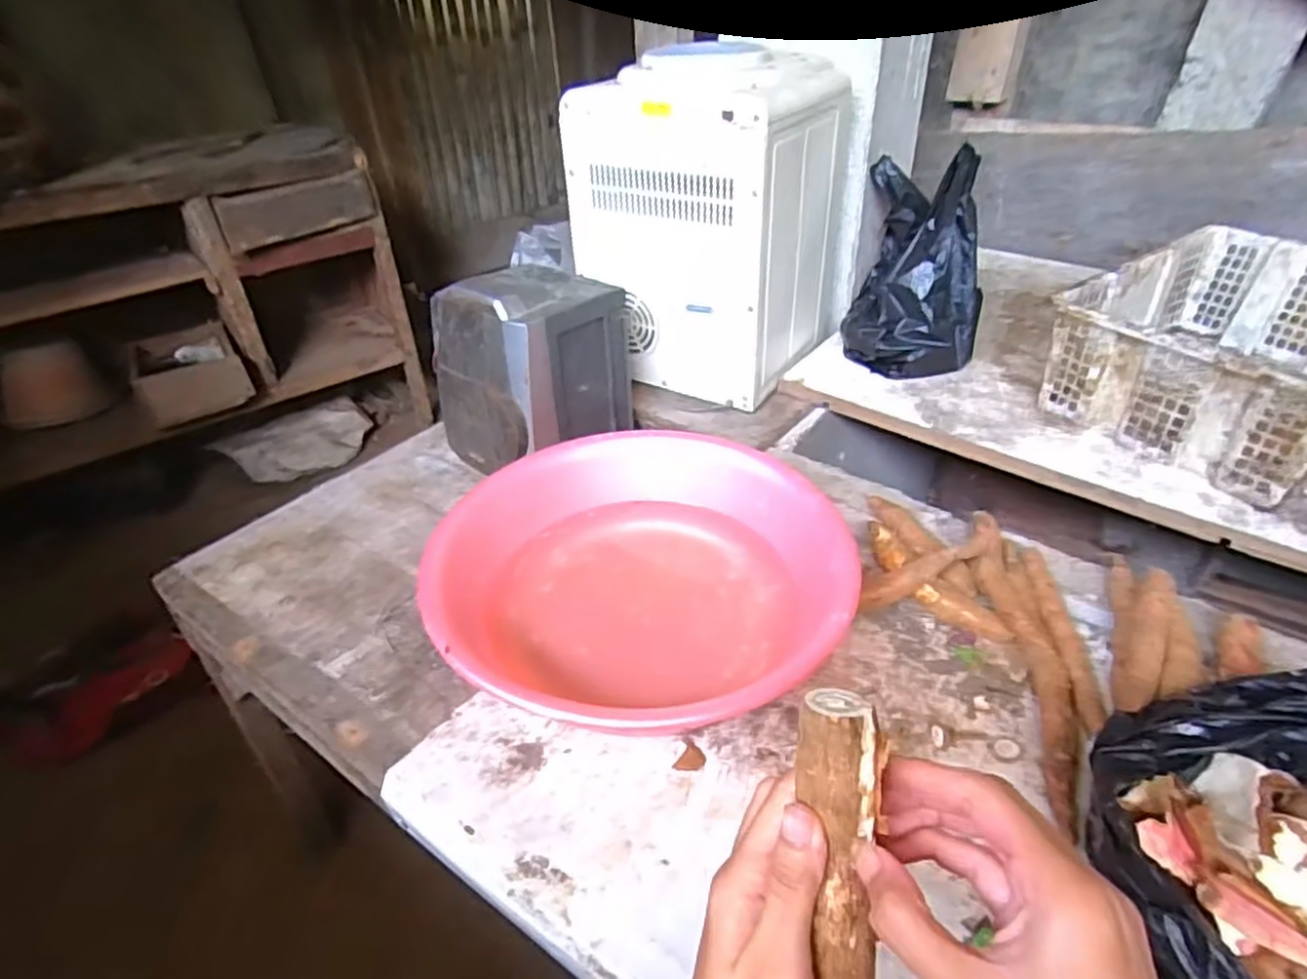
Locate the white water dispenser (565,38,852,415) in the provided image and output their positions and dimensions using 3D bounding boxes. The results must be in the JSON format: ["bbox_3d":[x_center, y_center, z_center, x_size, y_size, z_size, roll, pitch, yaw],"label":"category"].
[{"bbox_3d":[0.084,-0.397,1.053,0.308,0.395,0.284,20,43,27],"label":"white water dispenser"}]

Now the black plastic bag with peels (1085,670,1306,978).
[{"bbox_3d":[0.436,0.241,0.500,0.290,0.100,0.210,-23,42,-24],"label":"black plastic bag with peels"}]

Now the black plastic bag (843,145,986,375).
[{"bbox_3d":[0.404,-0.327,1.065,0.195,0.265,0.228,10,39,16],"label":"black plastic bag"}]

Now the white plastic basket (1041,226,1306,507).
[{"bbox_3d":[0.786,-0.186,0.942,0.453,0.164,0.322,-26,43,-27],"label":"white plastic basket"}]

